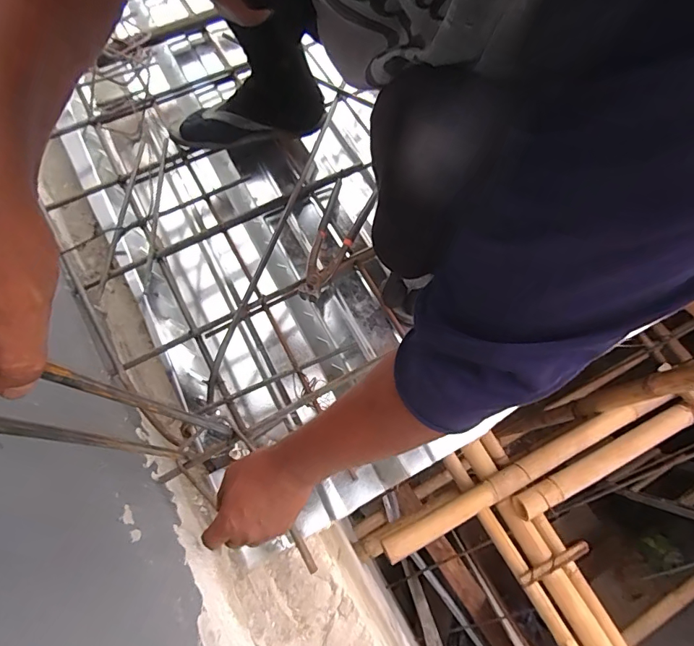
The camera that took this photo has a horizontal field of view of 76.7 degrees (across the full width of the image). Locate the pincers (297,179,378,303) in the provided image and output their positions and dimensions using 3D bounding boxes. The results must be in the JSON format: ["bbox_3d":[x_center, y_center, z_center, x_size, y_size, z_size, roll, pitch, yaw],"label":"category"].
[{"bbox_3d":[-0.018,-0.122,0.643,0.067,0.030,0.211,17,70,7],"label":"pincers"}]

